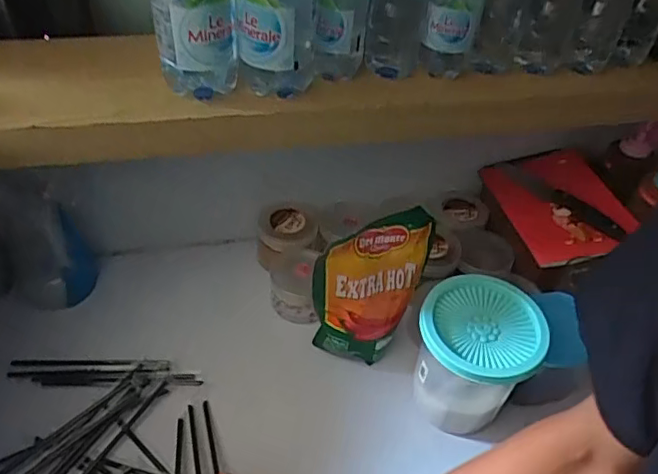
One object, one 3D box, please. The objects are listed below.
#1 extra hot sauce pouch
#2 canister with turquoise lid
[{"bbox_3d":[0.046,0.066,0.656,0.126,0.228,0.033,-1,43,-7],"label":"extra hot sauce pouch"},{"bbox_3d":[0.164,0.141,0.647,0.123,0.146,0.122,3,43,-3],"label":"canister with turquoise lid"}]

